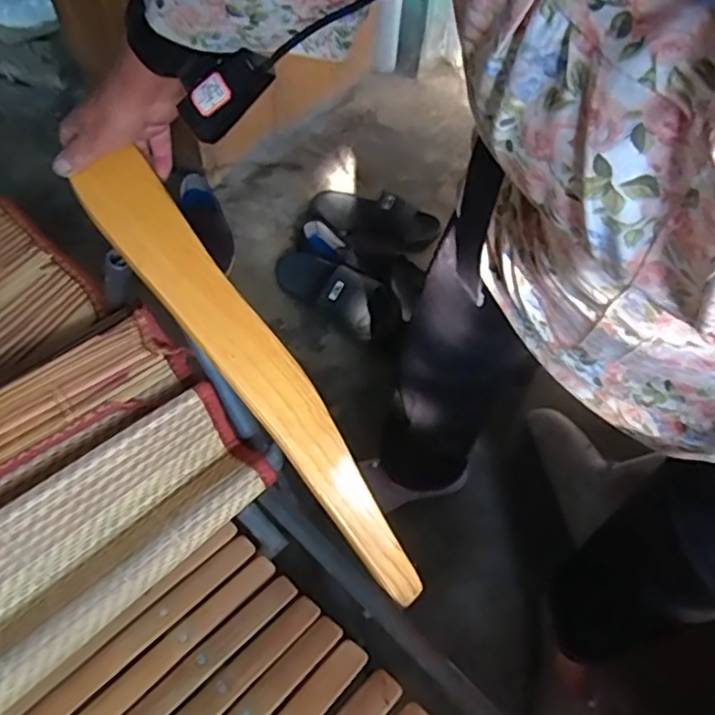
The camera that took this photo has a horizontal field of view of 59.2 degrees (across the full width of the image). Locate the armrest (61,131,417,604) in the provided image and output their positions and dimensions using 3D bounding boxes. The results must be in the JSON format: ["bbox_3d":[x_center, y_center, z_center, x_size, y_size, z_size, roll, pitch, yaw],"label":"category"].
[{"bbox_3d":[-0.084,0.015,0.540,0.061,0.018,0.448,-37,90,-23],"label":"armrest"}]

